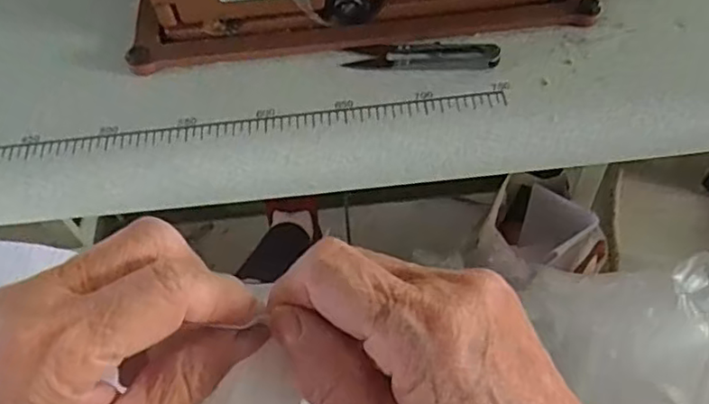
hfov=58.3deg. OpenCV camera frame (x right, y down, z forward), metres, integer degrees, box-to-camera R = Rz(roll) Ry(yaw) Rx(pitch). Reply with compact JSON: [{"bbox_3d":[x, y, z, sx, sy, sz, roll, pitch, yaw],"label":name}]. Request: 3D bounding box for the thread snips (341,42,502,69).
[{"bbox_3d":[0.046,-0.100,0.424,0.099,0.008,0.024,3,58,6],"label":"thread snips"}]

